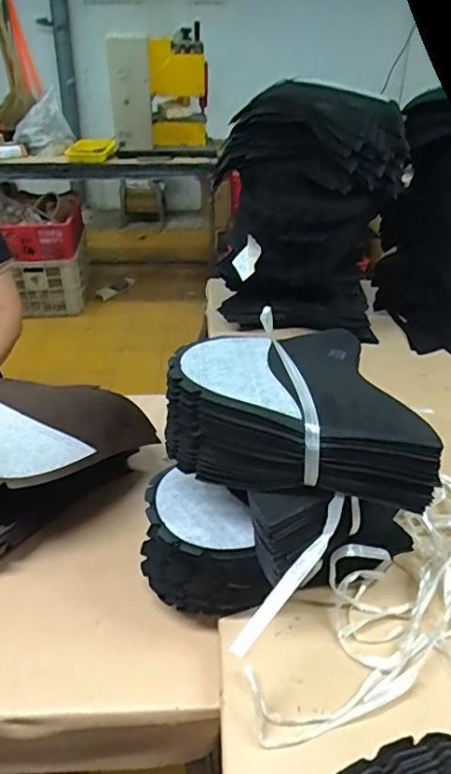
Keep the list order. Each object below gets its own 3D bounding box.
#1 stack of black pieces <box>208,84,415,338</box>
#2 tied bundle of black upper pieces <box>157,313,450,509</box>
[{"bbox_3d":[0.137,-0.284,0.916,0.291,0.373,0.148,3,35,5],"label":"stack of black pieces"},{"bbox_3d":[0.073,0.004,0.544,0.244,0.077,0.220,6,35,8],"label":"tied bundle of black upper pieces"}]

